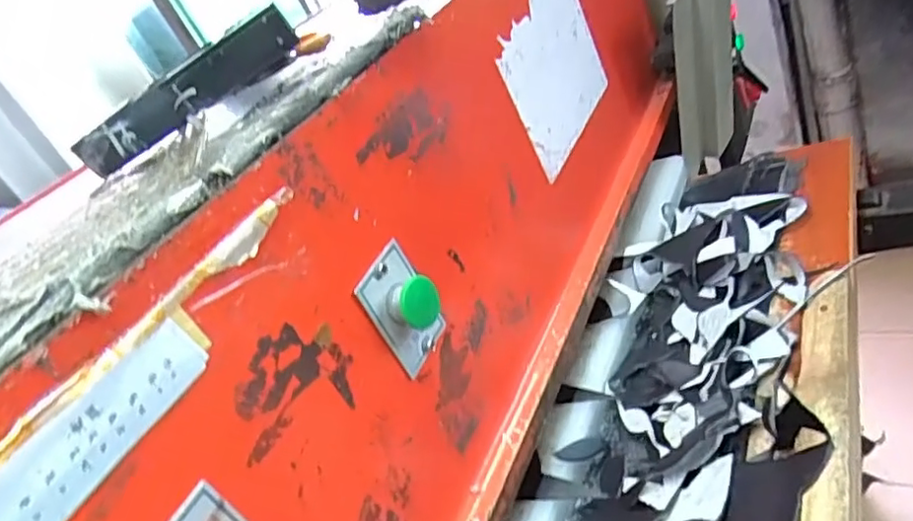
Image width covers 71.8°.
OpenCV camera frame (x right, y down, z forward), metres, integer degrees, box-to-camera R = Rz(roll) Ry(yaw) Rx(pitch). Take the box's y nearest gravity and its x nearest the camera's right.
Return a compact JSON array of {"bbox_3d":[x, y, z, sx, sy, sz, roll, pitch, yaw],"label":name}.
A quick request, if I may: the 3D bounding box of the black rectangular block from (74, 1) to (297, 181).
[{"bbox_3d":[-0.193,-0.117,0.447,0.179,0.037,0.011,-30,41,9],"label":"black rectangular block"}]

